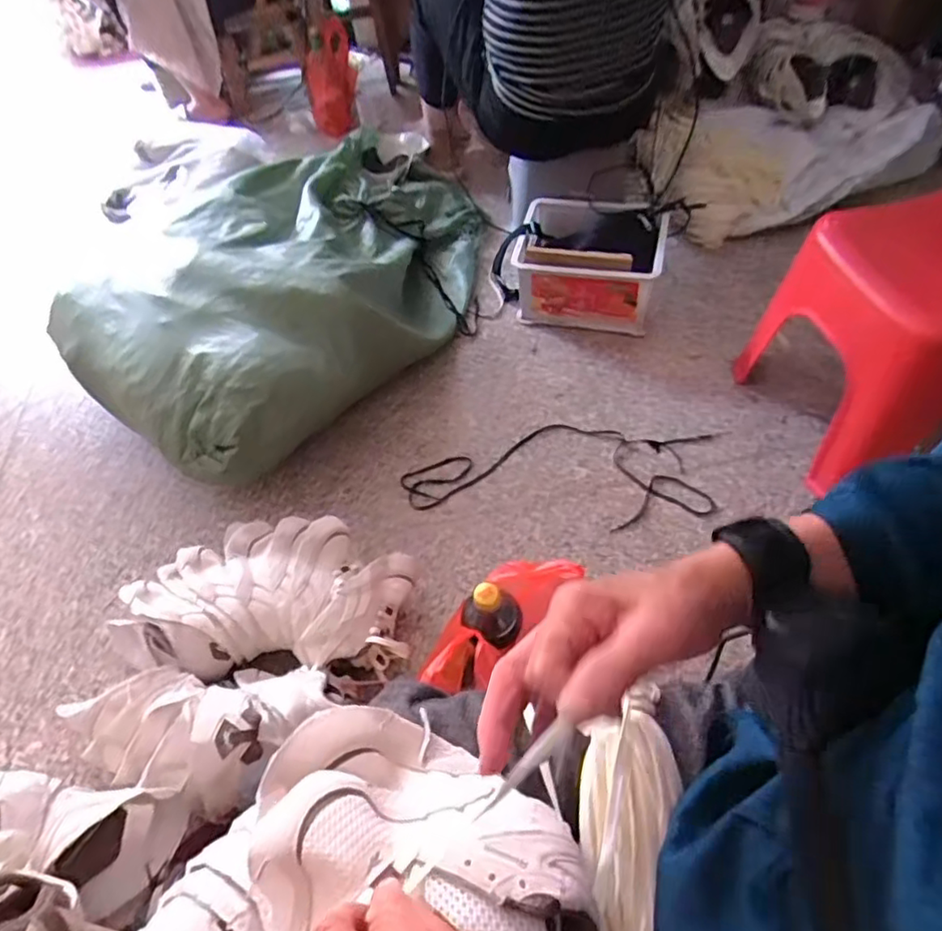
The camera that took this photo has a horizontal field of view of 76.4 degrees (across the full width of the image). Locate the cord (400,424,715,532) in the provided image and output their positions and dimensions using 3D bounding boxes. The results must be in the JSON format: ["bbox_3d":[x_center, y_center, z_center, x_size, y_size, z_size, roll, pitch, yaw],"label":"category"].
[{"bbox_3d":[0.149,0.005,1.078,0.535,0.018,0.204,3,55,9],"label":"cord"}]

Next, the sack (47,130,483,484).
[{"bbox_3d":[-0.329,-0.457,1.291,0.590,0.264,1.073,22,60,21],"label":"sack"}]

